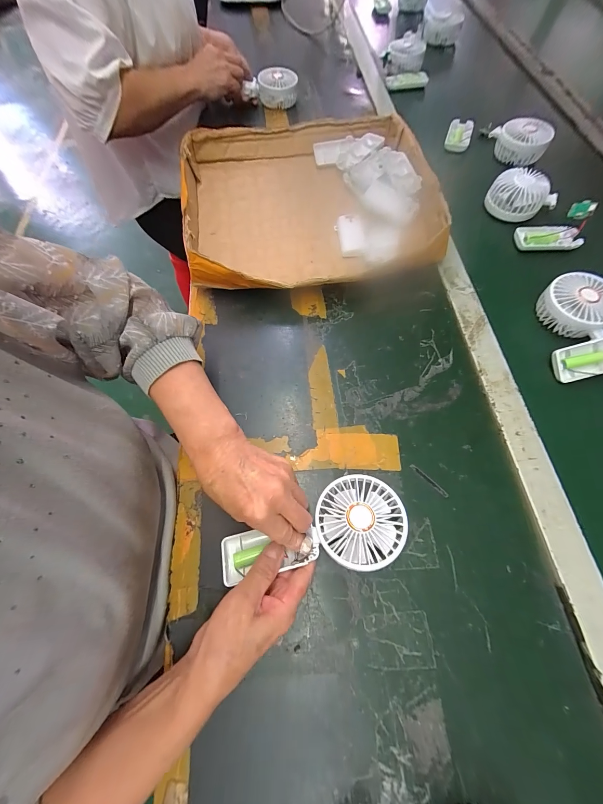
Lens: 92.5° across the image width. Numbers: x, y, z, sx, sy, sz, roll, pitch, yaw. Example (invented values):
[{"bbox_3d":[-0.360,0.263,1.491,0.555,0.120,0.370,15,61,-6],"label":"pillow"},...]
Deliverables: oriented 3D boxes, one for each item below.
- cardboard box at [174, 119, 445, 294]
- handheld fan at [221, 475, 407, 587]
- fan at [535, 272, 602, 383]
[{"bbox_3d":[0.015,-0.345,0.491,0.403,0.070,0.385,-10,67,-2],"label":"cardboard box"},{"bbox_3d":[0.011,0.131,0.292,0.182,0.032,0.080,-16,67,3],"label":"handheld fan"},{"bbox_3d":[0.382,-0.103,0.387,0.091,0.037,0.147,-1,67,2],"label":"fan"}]

